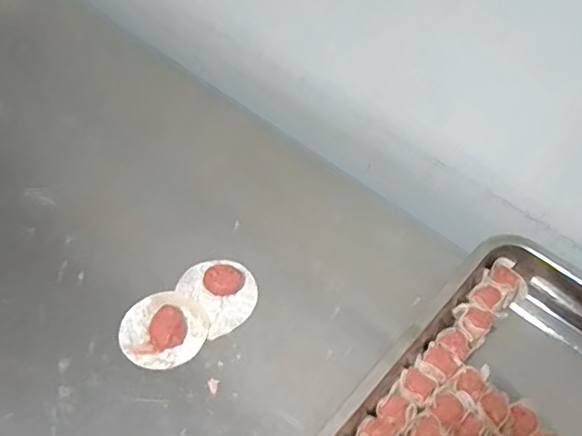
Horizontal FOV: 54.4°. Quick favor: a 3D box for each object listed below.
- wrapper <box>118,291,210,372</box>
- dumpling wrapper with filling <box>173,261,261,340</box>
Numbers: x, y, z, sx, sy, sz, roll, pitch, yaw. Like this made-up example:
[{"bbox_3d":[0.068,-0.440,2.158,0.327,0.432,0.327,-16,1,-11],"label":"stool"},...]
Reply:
[{"bbox_3d":[-0.126,0.106,0.555,0.080,0.025,0.079,0,54,0],"label":"wrapper"},{"bbox_3d":[-0.072,0.074,0.582,0.070,0.018,0.079,-33,61,-21],"label":"dumpling wrapper with filling"}]

